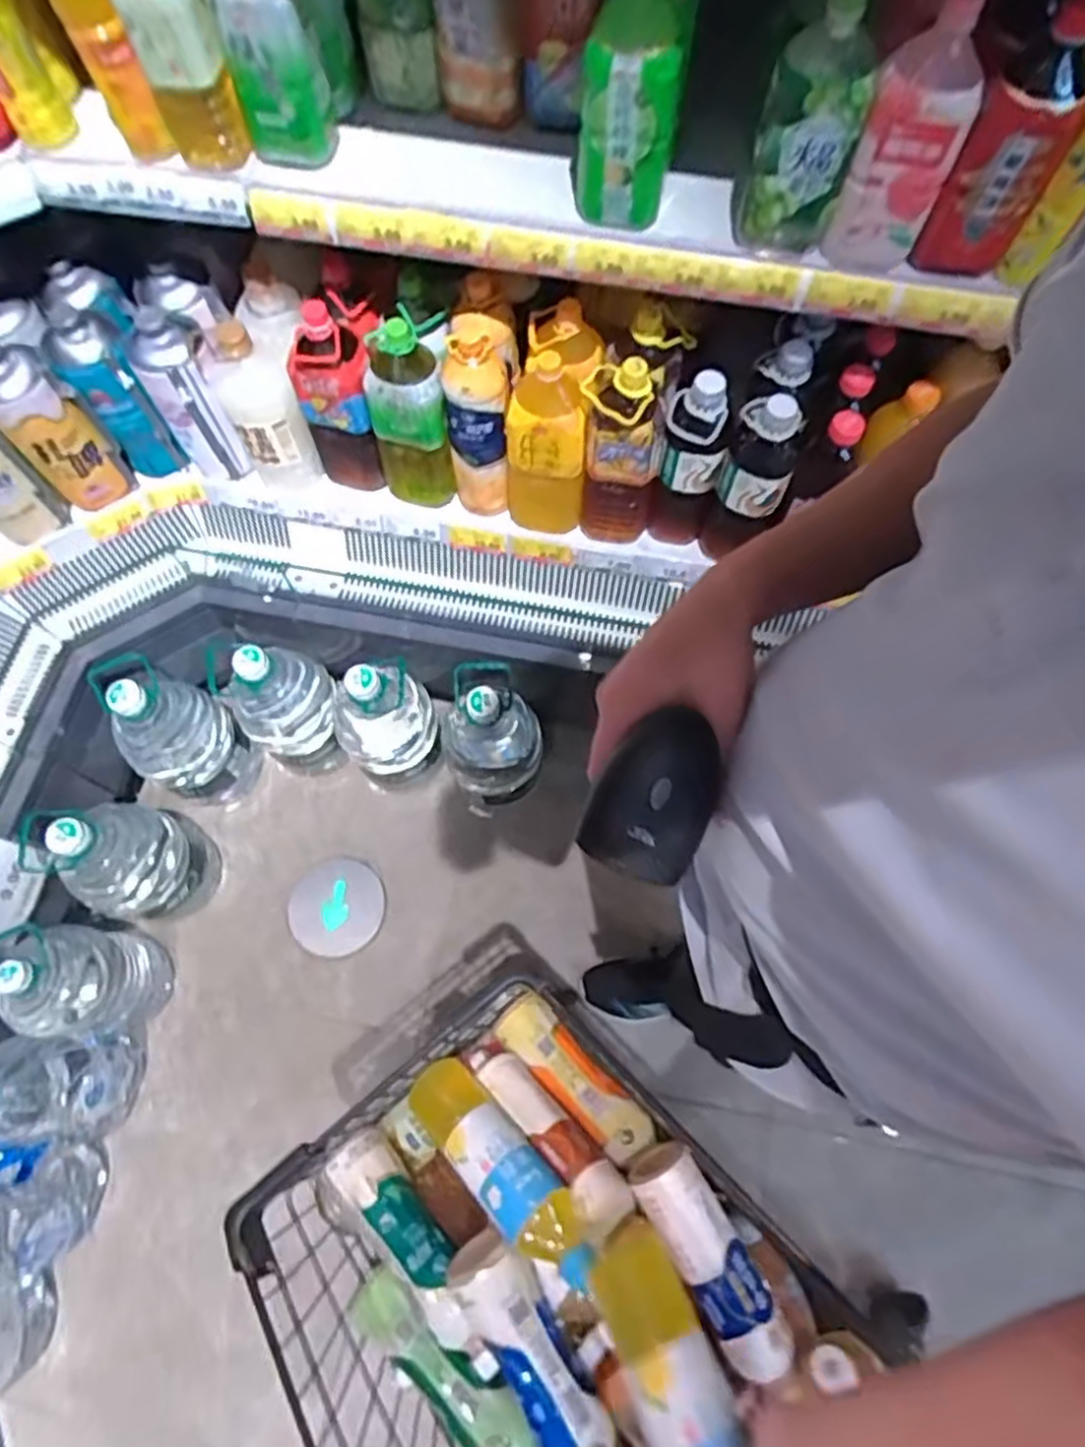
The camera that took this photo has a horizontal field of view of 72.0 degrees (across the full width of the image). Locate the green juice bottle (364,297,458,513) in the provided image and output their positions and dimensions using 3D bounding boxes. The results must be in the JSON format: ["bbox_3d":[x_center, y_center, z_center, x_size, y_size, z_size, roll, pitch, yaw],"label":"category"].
[{"bbox_3d":[-0.197,-0.460,1.124,0.123,0.283,0.114,-3,69,-1],"label":"green juice bottle"}]

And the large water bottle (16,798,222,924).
[{"bbox_3d":[-0.703,0.219,1.272,0.172,0.379,0.212,8,70,3],"label":"large water bottle"}]

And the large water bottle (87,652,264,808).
[{"bbox_3d":[-0.667,0.022,1.356,0.163,0.399,0.179,0,69,0],"label":"large water bottle"}]

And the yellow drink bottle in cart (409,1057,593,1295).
[{"bbox_3d":[-0.040,0.396,0.672,0.064,0.079,0.239,-49,38,-16],"label":"yellow drink bottle in cart"}]

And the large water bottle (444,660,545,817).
[{"bbox_3d":[-0.094,0.033,1.316,0.160,0.348,0.184,-25,71,-9],"label":"large water bottle"}]

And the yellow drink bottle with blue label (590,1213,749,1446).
[{"bbox_3d":[0.095,0.466,0.521,0.061,0.070,0.255,-21,31,-7],"label":"yellow drink bottle with blue label"}]

